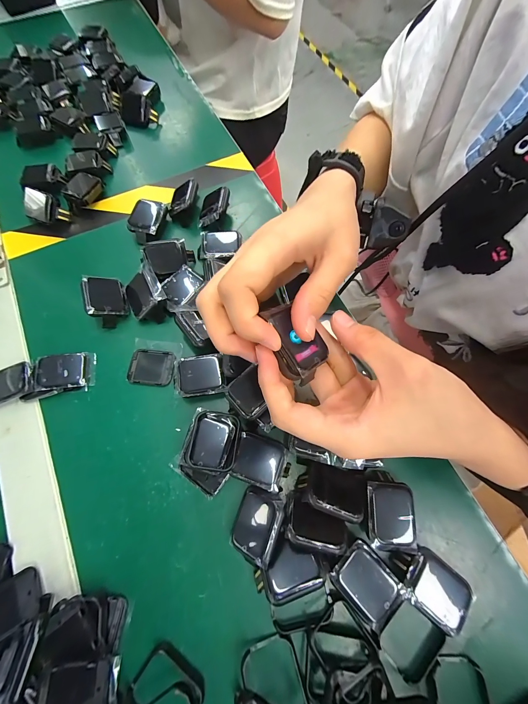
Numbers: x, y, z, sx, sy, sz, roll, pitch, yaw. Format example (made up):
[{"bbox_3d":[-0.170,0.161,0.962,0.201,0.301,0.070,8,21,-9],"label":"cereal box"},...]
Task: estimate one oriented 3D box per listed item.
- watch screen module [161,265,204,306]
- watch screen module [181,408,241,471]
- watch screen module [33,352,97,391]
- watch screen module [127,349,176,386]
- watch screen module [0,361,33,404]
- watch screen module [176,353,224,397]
[{"bbox_3d":[-0.081,-0.065,0.258,0.032,0.006,0.038,39,72,12],"label":"watch screen module"},{"bbox_3d":[-0.041,0.067,0.207,0.040,0.010,0.045,9,58,0],"label":"watch screen module"},{"bbox_3d":[-0.178,0.017,0.237,0.046,0.004,0.033,-6,65,-23],"label":"watch screen module"},{"bbox_3d":[-0.105,0.014,0.246,0.042,0.004,0.033,4,70,0],"label":"watch screen module"},{"bbox_3d":[-0.226,0.028,0.233,0.043,0.005,0.032,-23,72,-9],"label":"watch screen module"},{"bbox_3d":[-0.056,0.020,0.230,0.038,0.004,0.035,-7,68,-7],"label":"watch screen module"}]

